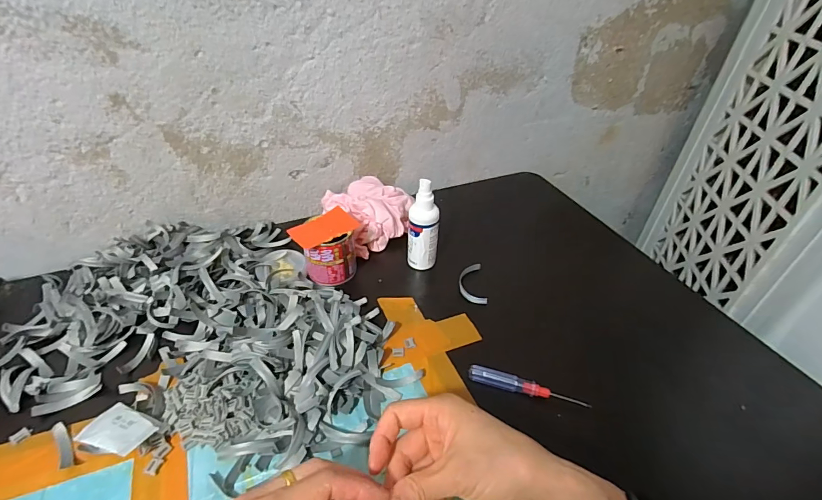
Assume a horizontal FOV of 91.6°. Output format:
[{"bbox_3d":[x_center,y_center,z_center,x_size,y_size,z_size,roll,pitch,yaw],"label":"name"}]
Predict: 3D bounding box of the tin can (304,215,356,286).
[{"bbox_3d":[-0.104,0.000,0.517,0.063,0.058,0.056,-3,40,-6],"label":"tin can"}]

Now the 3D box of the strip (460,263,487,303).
[{"bbox_3d":[0.080,0.045,0.529,0.032,0.011,0.069,1,40,-1],"label":"strip"}]

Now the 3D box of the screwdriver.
[{"bbox_3d":[0.118,0.142,0.410,0.117,0.013,0.016,14,41,15],"label":"screwdriver"}]

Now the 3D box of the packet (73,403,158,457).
[{"bbox_3d":[-0.258,0.158,0.352,0.061,0.008,0.038,9,33,20],"label":"packet"}]

